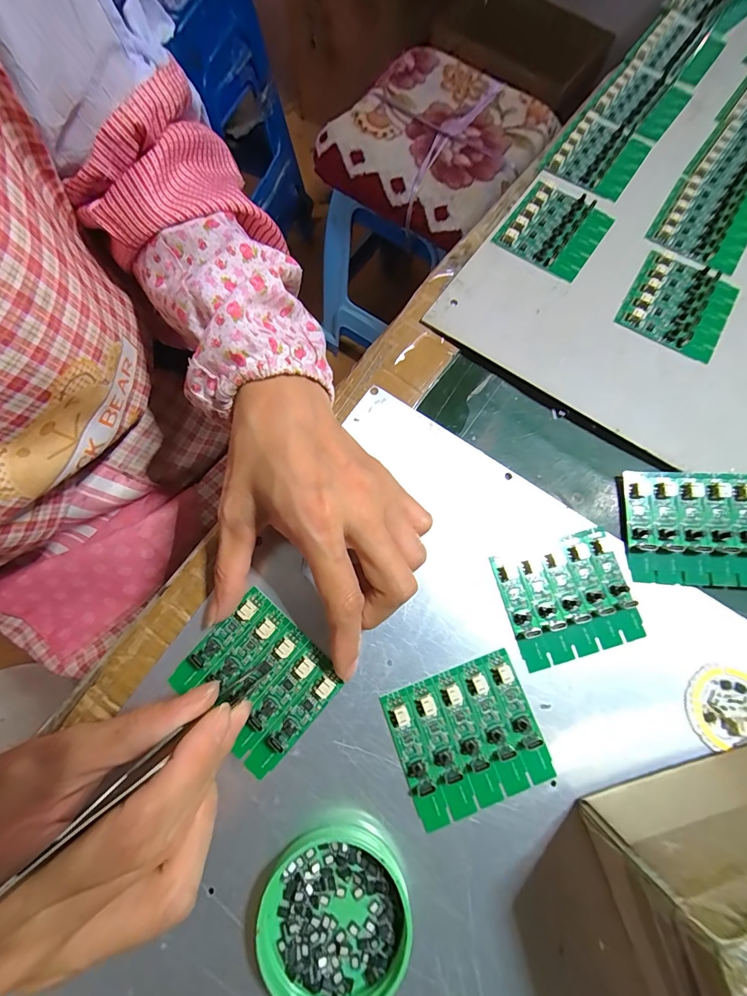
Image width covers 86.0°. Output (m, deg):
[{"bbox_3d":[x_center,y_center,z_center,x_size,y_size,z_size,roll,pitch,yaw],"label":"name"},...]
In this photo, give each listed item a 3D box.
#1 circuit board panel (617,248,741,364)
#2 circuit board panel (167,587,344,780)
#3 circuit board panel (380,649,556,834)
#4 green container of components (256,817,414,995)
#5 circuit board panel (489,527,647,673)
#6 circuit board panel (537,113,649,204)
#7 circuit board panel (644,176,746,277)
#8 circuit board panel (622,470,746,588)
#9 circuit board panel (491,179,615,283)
[{"bbox_3d":[0.198,-0.127,0.259,0.061,0.004,0.067,31,77,7],"label":"circuit board panel"},{"bbox_3d":[-0.059,0.091,0.202,0.068,0.006,0.060,42,79,10],"label":"circuit board panel"},{"bbox_3d":[0.046,0.117,0.197,0.068,0.006,0.061,-19,76,-5],"label":"circuit board panel"},{"bbox_3d":[-0.016,0.182,0.175,0.060,0.015,0.065,39,79,9],"label":"green container of components"},{"bbox_3d":[0.104,0.053,0.216,0.068,0.004,0.060,-15,76,-4],"label":"circuit board panel"},{"bbox_3d":[0.167,-0.256,0.297,0.060,0.013,0.072,34,78,8],"label":"circuit board panel"},{"bbox_3d":[0.233,-0.192,0.282,0.063,0.007,0.069,32,78,8],"label":"circuit board panel"},{"bbox_3d":[0.177,0.016,0.223,0.066,0.013,0.062,3,76,1],"label":"circuit board panel"},{"bbox_3d":[0.124,-0.185,0.273,0.060,0.004,0.068,35,78,8],"label":"circuit board panel"}]

